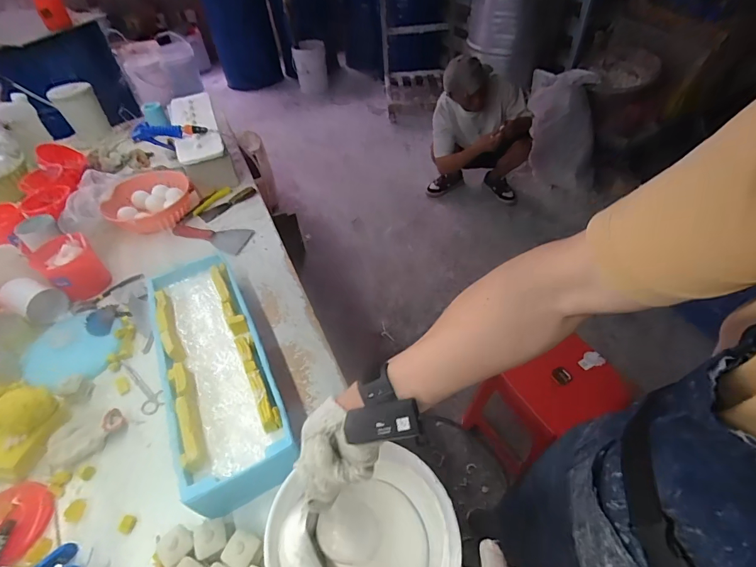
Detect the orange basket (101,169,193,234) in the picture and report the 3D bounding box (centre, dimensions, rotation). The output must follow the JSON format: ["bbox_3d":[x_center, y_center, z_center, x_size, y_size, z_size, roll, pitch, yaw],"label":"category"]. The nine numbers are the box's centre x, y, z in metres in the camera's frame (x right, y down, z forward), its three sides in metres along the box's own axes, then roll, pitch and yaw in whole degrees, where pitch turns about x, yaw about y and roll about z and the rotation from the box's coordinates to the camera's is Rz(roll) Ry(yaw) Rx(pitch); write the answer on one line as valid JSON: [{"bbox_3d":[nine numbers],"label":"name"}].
[{"bbox_3d":[-0.638,-0.232,1.095,0.230,0.061,0.216,-30,51,-22],"label":"orange basket"}]

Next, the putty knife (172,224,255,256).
[{"bbox_3d":[-0.452,-0.138,1.044,0.224,0.021,0.092,11,49,15],"label":"putty knife"}]

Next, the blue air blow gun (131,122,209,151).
[{"bbox_3d":[-0.615,-0.445,1.162,0.222,0.072,0.042,-4,46,1],"label":"blue air blow gun"}]

